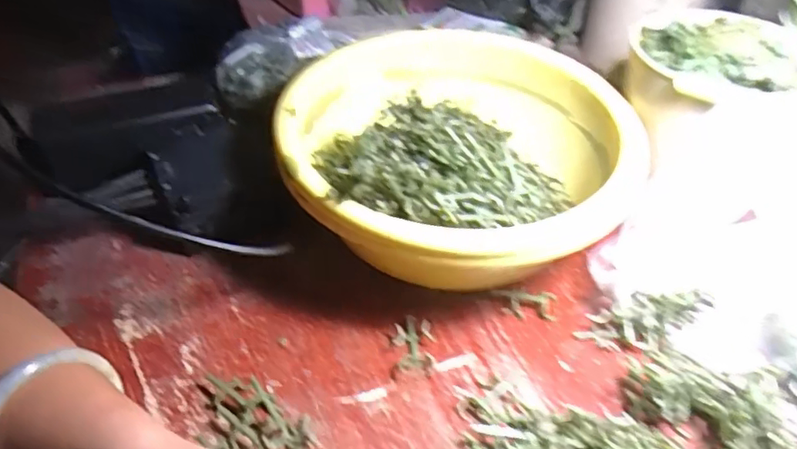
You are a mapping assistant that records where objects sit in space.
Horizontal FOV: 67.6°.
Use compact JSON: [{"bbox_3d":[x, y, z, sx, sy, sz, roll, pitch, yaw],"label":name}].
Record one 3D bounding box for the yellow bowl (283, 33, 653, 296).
[{"bbox_3d":[0.038,-0.045,0.410,0.218,0.103,0.222,-1,43,1],"label":"yellow bowl"}]

